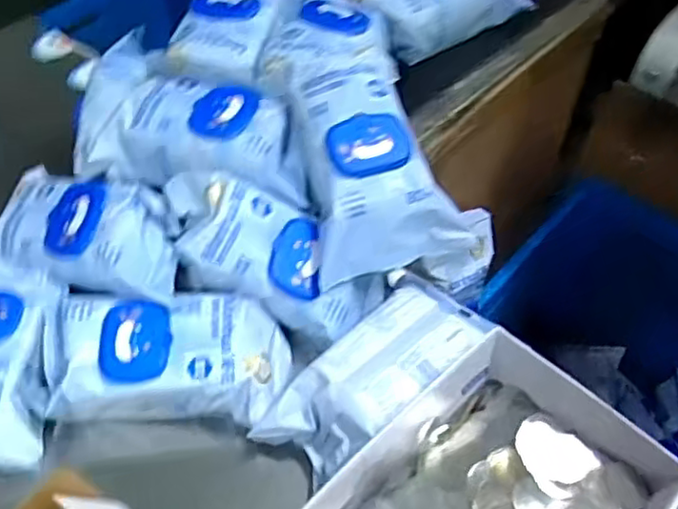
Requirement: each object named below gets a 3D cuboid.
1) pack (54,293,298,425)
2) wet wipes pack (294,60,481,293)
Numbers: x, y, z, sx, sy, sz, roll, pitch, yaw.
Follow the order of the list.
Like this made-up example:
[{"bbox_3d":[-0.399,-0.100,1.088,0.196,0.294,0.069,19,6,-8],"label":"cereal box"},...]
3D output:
[{"bbox_3d":[-0.163,0.099,0.662,0.225,0.069,0.114,1,52,-2],"label":"pack"},{"bbox_3d":[0.034,-0.095,0.712,0.149,0.106,0.212,-12,54,-13],"label":"wet wipes pack"}]

